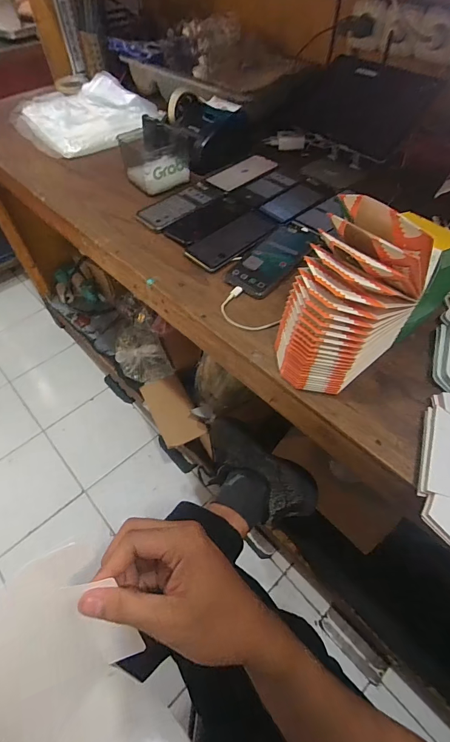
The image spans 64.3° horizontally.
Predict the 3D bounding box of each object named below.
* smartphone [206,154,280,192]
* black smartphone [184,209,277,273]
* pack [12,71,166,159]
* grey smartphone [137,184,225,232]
[{"bbox_3d":[0.040,-0.430,0.774,0.153,0.009,0.074,-34,61,-22],"label":"smartphone"},{"bbox_3d":[0.016,-0.237,0.638,0.087,0.011,0.179,38,62,24],"label":"black smartphone"},{"bbox_3d":[-0.355,-0.655,0.903,0.327,0.075,0.325,-23,57,-16],"label":"pack"},{"bbox_3d":[-0.090,-0.325,0.701,0.073,0.008,0.165,38,62,24],"label":"grey smartphone"}]

